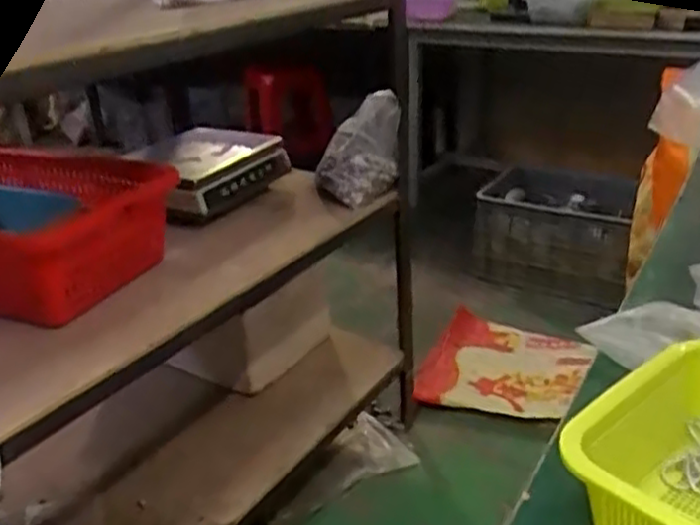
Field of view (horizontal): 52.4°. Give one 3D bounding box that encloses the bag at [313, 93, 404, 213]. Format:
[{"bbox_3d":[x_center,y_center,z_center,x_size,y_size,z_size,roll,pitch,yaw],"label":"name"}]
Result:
[{"bbox_3d":[0.013,-0.219,1.363,0.161,0.162,0.240,-2,25,3],"label":"bag"}]

